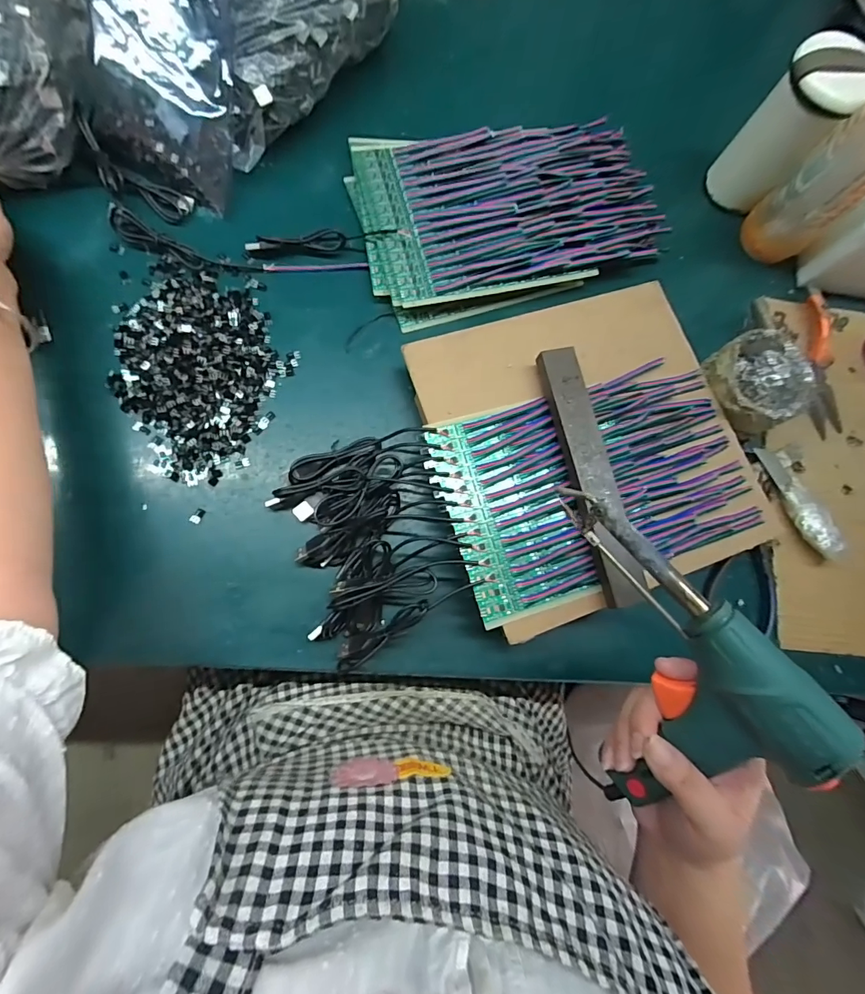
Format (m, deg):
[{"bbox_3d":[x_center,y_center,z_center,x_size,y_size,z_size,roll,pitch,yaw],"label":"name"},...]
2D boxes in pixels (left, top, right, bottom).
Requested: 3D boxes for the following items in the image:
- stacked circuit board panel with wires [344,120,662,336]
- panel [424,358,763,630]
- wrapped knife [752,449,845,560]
[{"bbox_3d":[0.082,-0.274,0.432,0.295,0.023,0.175,-12,82,-10],"label":"stacked circuit board panel with wires"},{"bbox_3d":[0.137,-0.016,0.372,0.256,0.013,0.156,-18,82,-11],"label":"panel"},{"bbox_3d":[0.335,0.005,0.416,0.028,0.019,0.112,-20,71,-8],"label":"wrapped knife"}]

